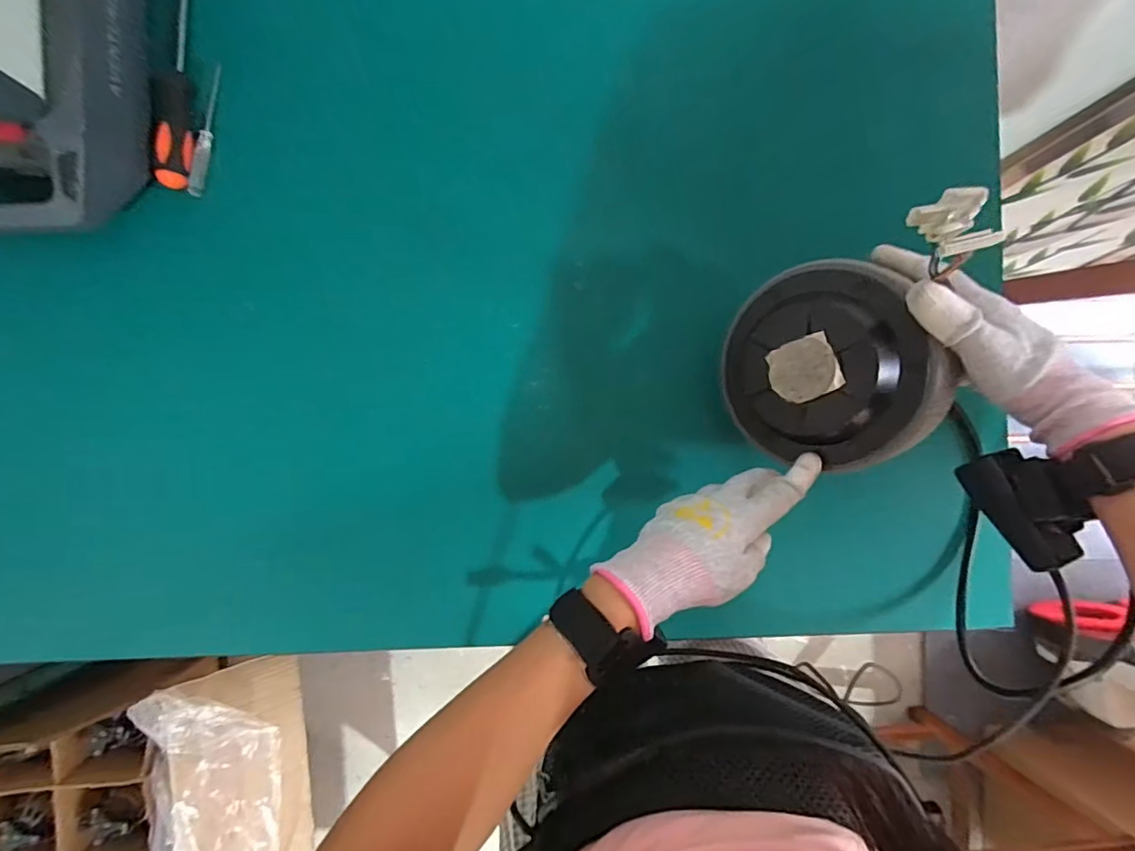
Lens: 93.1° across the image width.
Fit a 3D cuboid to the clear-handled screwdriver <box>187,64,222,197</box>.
[{"bbox_3d":[-0.302,-0.246,0.452,0.010,0.011,0.110,9,89,-1],"label":"clear-handled screwdriver"}]

